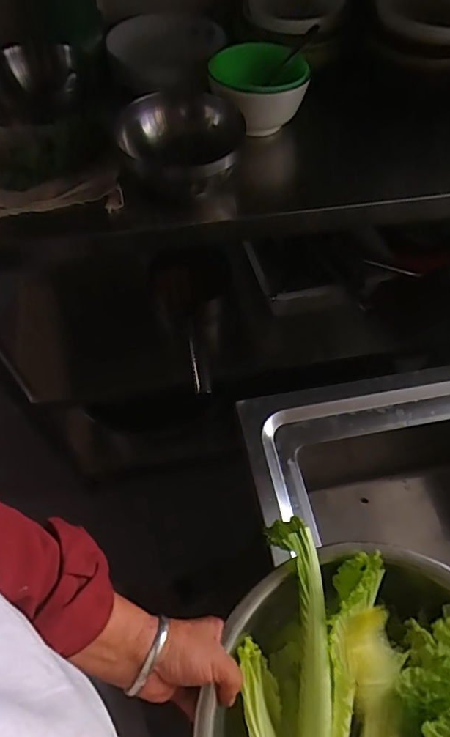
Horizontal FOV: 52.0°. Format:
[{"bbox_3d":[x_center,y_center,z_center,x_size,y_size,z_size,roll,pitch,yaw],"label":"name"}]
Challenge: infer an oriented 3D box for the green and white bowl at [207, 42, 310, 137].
[{"bbox_3d":[0.051,-0.407,0.682,0.132,0.074,0.131,0,58,-1],"label":"green and white bowl"}]

